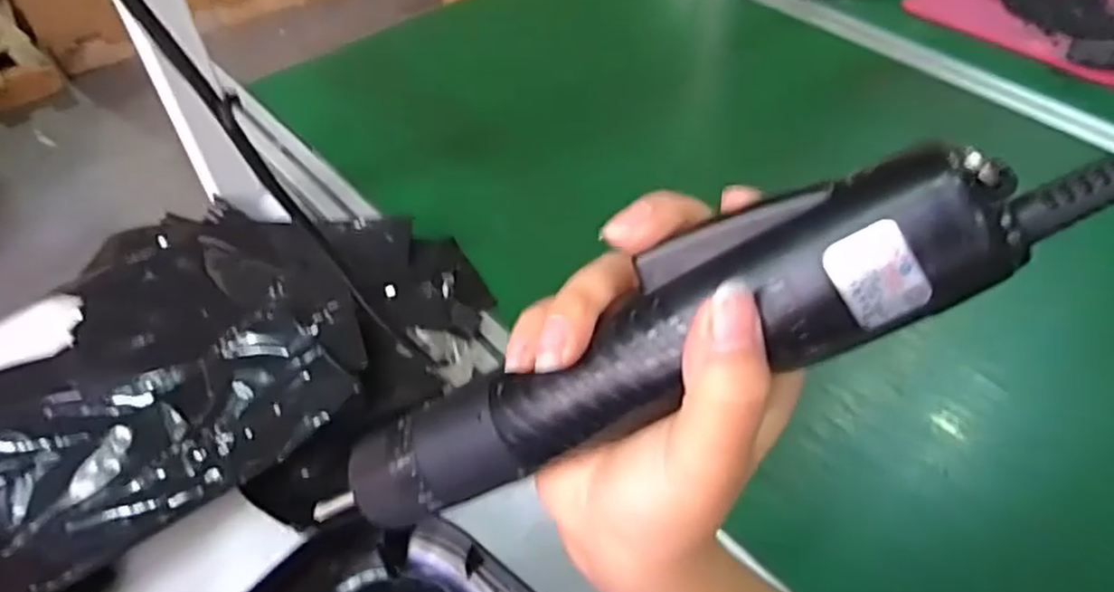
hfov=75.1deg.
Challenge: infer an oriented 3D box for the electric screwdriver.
[{"bbox_3d":[0.017,0.021,0.194,0.194,0.027,0.031,-30,43,23],"label":"electric screwdriver"}]

